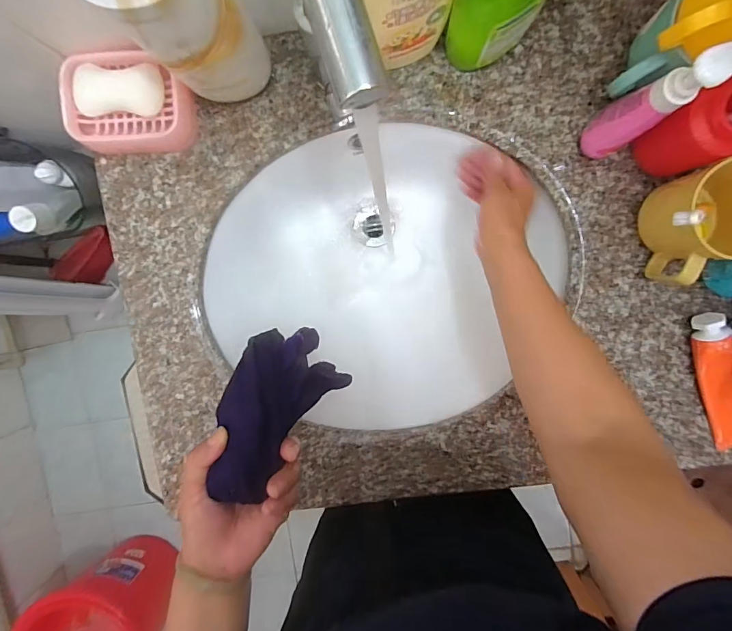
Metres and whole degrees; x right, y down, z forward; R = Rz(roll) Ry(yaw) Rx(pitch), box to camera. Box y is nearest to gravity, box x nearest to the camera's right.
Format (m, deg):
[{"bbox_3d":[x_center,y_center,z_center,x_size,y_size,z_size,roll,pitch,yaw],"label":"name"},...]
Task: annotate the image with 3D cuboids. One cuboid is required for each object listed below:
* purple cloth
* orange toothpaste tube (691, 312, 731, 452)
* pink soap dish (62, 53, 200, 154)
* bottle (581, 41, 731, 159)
[{"bbox_3d":[-0.079,0.076,0.356,0.094,0.153,0.044,20,137,2],"label":"purple cloth"},{"bbox_3d":[0.377,0.072,0.429,0.047,0.029,0.153,-25,93,6],"label":"orange toothpaste tube"},{"bbox_3d":[-0.244,-0.223,0.427,0.124,0.043,0.093,-1,95,4],"label":"pink soap dish"},{"bbox_3d":[0.235,-0.177,0.349,0.049,0.148,0.035,-41,92,7],"label":"bottle"}]

